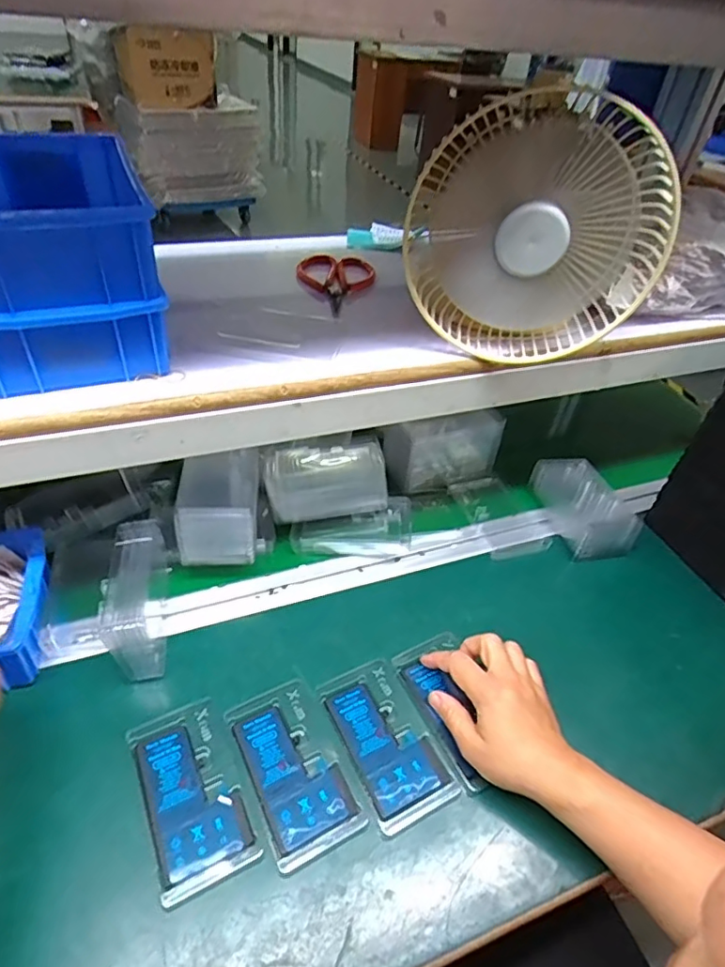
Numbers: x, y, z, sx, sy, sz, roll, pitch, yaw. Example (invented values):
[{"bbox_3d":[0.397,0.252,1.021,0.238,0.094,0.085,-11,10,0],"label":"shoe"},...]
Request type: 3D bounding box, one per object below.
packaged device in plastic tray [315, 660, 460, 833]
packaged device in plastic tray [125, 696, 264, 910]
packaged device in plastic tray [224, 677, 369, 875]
[{"bbox_3d":[0.018,0.211,0.464,0.069,0.008,0.129,-18,48,-25],"label":"packaged device in plastic tray"},{"bbox_3d":[-0.129,0.232,0.422,0.069,0.006,0.129,-15,47,-23],"label":"packaged device in plastic tray"},{"bbox_3d":[-0.056,0.222,0.441,0.069,0.005,0.130,-16,47,-24],"label":"packaged device in plastic tray"}]

